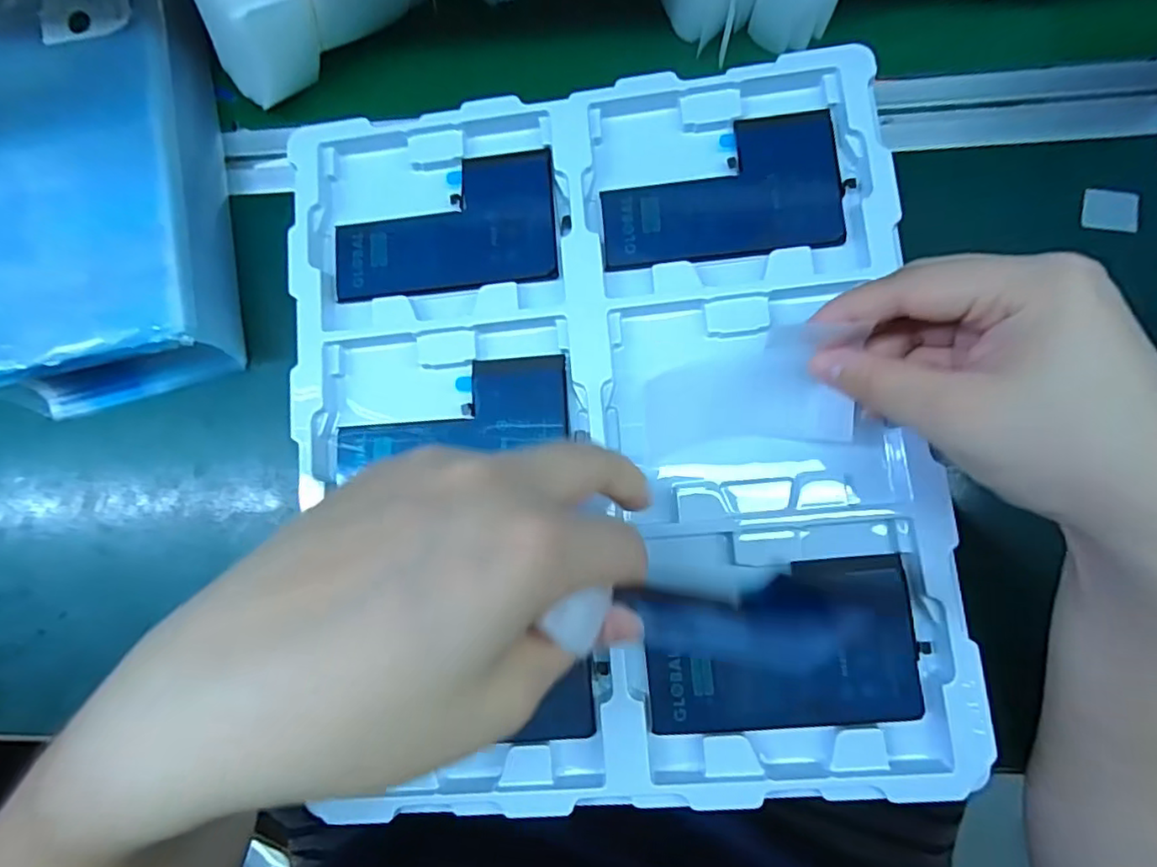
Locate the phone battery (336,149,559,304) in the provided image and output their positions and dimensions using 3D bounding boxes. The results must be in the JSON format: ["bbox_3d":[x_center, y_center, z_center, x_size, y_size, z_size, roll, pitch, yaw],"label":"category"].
[{"bbox_3d":[-0.065,-0.101,0.285,0.107,0.004,0.065,-6,81,4],"label":"phone battery"}]

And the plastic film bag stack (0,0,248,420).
[{"bbox_3d":[-0.275,-0.173,0.333,0.130,0.045,0.308,-11,79,4],"label":"plastic film bag stack"}]

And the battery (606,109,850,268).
[{"bbox_3d":[0.065,-0.113,0.274,0.109,0.004,0.067,-5,81,4],"label":"battery"}]

